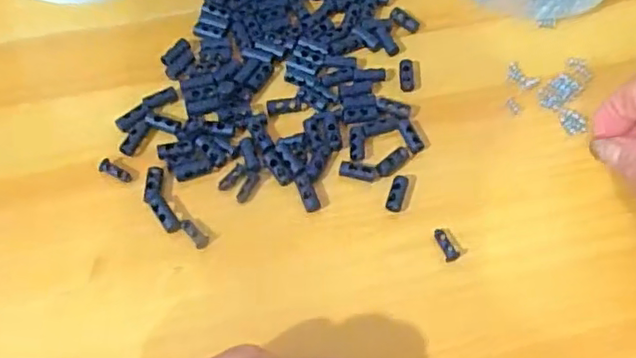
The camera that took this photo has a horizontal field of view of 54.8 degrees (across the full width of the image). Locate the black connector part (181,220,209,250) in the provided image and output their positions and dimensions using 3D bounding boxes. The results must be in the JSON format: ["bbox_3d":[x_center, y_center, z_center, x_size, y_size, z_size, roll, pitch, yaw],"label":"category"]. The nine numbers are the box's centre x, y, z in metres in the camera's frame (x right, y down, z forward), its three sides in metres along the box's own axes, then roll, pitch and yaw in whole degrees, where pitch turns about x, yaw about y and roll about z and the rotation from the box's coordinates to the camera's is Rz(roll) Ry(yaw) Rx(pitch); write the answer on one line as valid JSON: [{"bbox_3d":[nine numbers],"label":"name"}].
[{"bbox_3d":[-0.058,0.026,0.290,0.007,0.004,0.016,-42,82,-21],"label":"black connector part"}]

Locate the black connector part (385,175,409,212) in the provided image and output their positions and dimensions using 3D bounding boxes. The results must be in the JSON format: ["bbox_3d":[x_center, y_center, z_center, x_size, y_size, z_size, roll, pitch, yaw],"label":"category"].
[{"bbox_3d":[0.040,0.007,0.306,0.008,0.006,0.019,18,60,7],"label":"black connector part"}]

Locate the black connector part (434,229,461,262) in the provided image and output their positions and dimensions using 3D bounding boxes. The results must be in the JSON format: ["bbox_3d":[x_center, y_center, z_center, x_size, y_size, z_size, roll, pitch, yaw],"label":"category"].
[{"bbox_3d":[0.062,0.031,0.294,0.008,0.004,0.017,-16,61,-12],"label":"black connector part"}]

